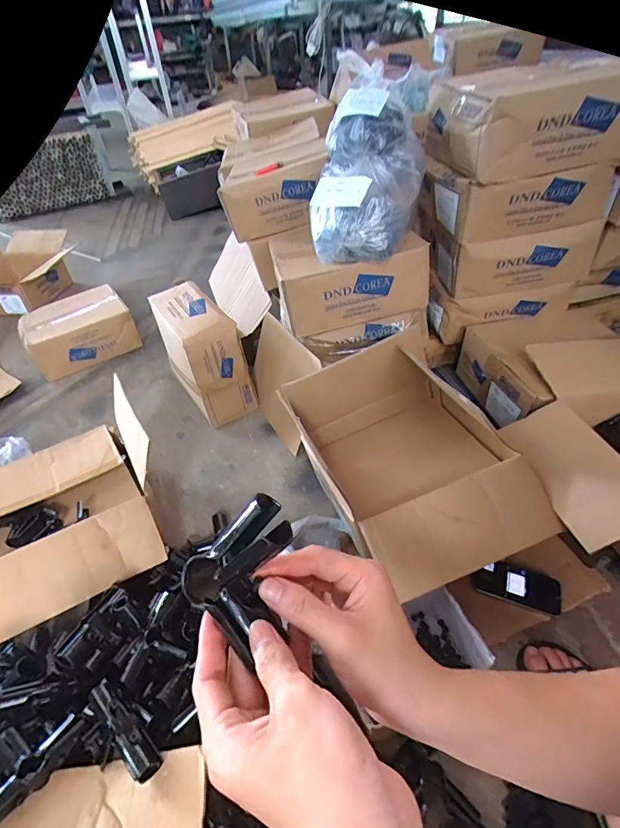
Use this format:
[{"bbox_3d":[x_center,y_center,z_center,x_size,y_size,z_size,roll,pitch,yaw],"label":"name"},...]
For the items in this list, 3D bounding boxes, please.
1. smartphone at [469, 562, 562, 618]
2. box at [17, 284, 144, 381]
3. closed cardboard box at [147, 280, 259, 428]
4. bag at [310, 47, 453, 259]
[{"bbox_3d":[0.371,0.305,0.759,0.146,0.012,0.070,12,46,19],"label":"smartphone"},{"bbox_3d":[-0.823,-0.297,1.509,0.341,0.139,0.302,-28,47,-22],"label":"box"},{"bbox_3d":[-0.310,-0.170,1.191,0.154,0.289,0.336,-27,47,-21],"label":"closed cardboard box"},{"bbox_3d":[0.131,-0.552,0.909,0.213,0.105,0.470,6,77,13],"label":"bag"}]

